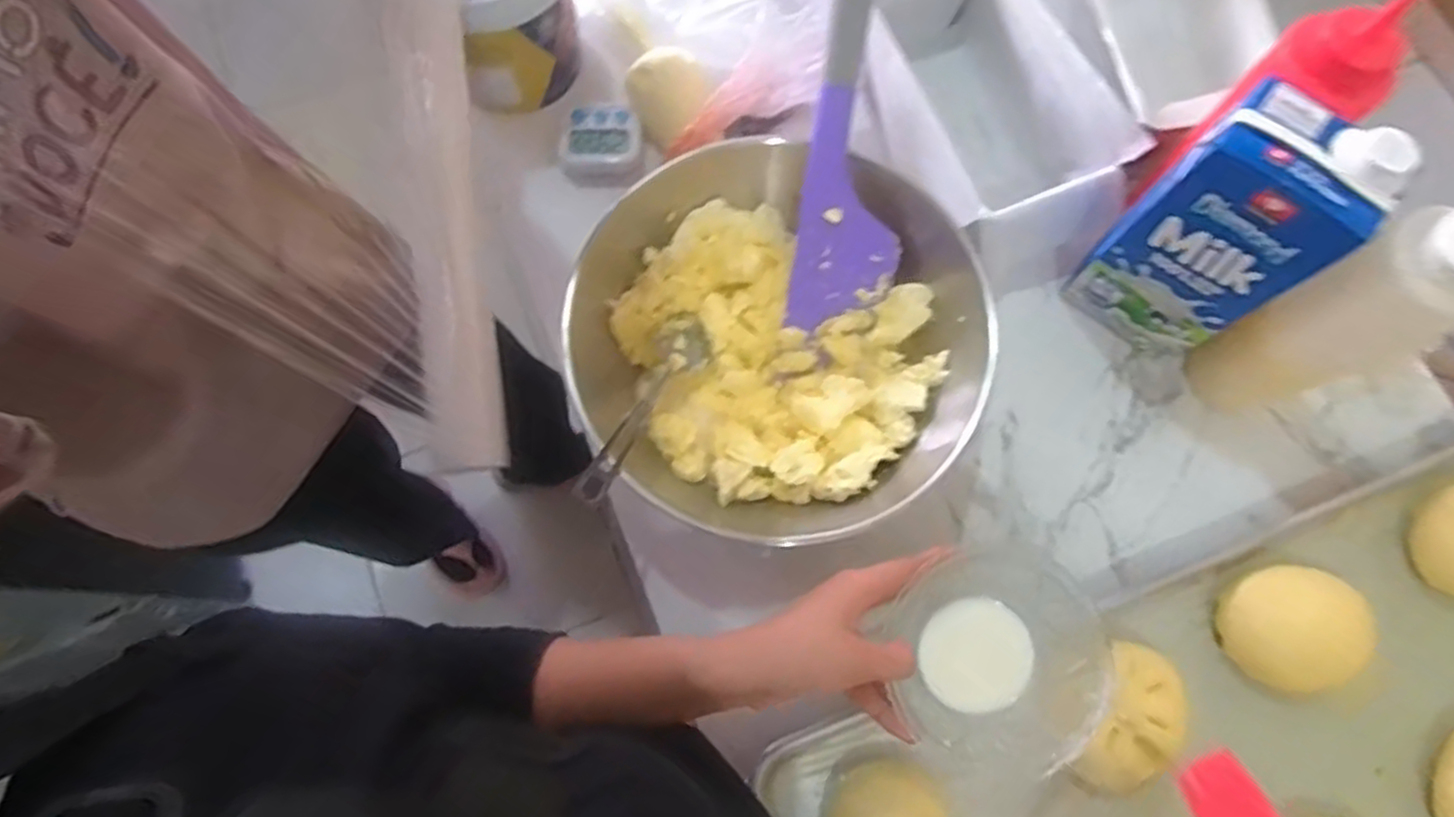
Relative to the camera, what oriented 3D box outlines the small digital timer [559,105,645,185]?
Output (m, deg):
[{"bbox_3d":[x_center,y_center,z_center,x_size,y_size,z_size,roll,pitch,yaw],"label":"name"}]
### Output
[{"bbox_3d":[-0.099,-0.211,0.617,0.065,0.028,0.055,1,74,-1],"label":"small digital timer"}]

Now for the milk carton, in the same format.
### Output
[{"bbox_3d":[0.303,-0.106,0.485,0.098,0.188,0.062,41,78,10],"label":"milk carton"}]

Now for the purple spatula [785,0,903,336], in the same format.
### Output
[{"bbox_3d":[0.086,-0.189,0.496,0.067,0.013,0.278,4,106,0],"label":"purple spatula"}]

